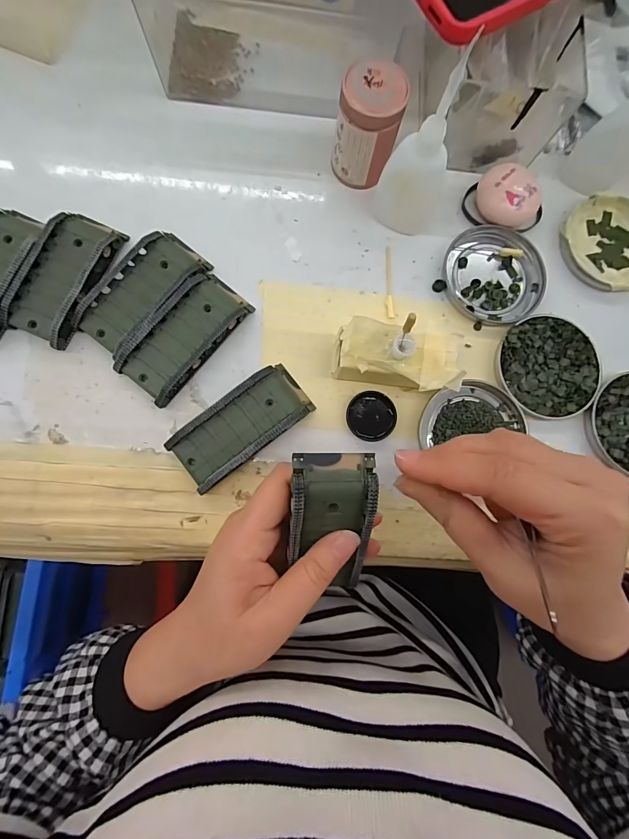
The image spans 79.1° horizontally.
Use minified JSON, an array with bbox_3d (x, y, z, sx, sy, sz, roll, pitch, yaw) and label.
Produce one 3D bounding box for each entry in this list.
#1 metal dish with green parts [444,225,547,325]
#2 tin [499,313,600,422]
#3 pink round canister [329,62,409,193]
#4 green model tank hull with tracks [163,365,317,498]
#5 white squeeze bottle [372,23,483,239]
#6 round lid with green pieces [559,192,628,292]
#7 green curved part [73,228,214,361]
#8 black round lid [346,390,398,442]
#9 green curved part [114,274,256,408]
[{"bbox_3d":[0.142,-0.114,0.298,0.075,0.009,0.074,1,82,-4],"label":"metal dish with green parts"},{"bbox_3d":[0.176,-0.040,0.288,0.076,0.011,0.076,1,82,-4],"label":"tin"},{"bbox_3d":[0.037,-0.208,0.276,0.043,0.065,0.038,15,81,-2],"label":"pink round canister"},{"bbox_3d":[-0.050,0.003,0.264,0.097,0.018,0.044,-38,86,-8],"label":"green model tank hull with tracks"},{"bbox_3d":[0.075,-0.174,0.253,0.048,0.106,0.044,28,81,0],"label":"white squeeze bottle"},{"bbox_3d":[0.240,-0.142,0.309,0.080,0.012,0.079,1,82,-4],"label":"round lid with green pieces"},{"bbox_3d":[-0.123,-0.092,0.273,0.045,0.020,0.096,40,81,2],"label":"green curved part"},{"bbox_3d":[0.041,-0.002,0.277,0.035,0.007,0.035,1,82,-4],"label":"black round lid"},{"bbox_3d":[-0.091,-0.060,0.271,0.044,0.018,0.096,40,81,2],"label":"green curved part"}]

